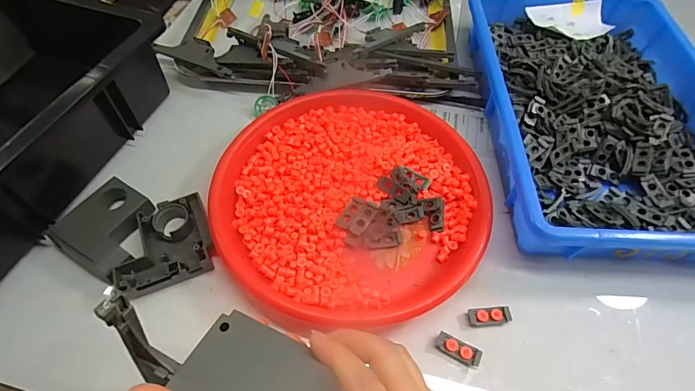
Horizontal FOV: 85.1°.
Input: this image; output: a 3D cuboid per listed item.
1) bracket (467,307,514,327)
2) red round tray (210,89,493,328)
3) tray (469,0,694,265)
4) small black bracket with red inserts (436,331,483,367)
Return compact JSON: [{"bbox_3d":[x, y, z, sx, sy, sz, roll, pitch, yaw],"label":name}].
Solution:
[{"bbox_3d":[0.120,0.102,0.320,0.035,0.004,0.014,-2,59,-3],"label":"bracket"},{"bbox_3d":[0.003,-0.009,0.370,0.247,0.028,0.255,1,59,-1],"label":"red round tray"},{"bbox_3d":[0.274,-0.105,0.417,0.237,0.056,0.367,2,59,0],"label":"tray"},{"bbox_3d":[0.090,0.124,0.304,0.035,0.004,0.015,25,62,13],"label":"small black bracket with red inserts"}]

